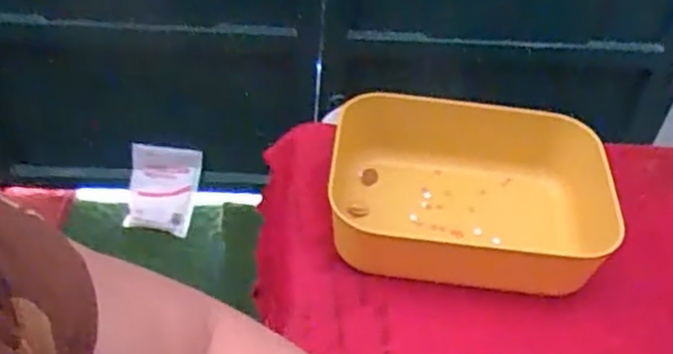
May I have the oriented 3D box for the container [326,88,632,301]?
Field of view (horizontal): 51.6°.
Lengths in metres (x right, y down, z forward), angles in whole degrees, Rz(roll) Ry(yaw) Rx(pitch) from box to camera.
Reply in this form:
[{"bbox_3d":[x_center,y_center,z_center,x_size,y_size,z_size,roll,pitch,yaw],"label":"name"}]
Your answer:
[{"bbox_3d":[0.094,0.011,0.498,0.192,0.060,0.140,6,44,1],"label":"container"}]

